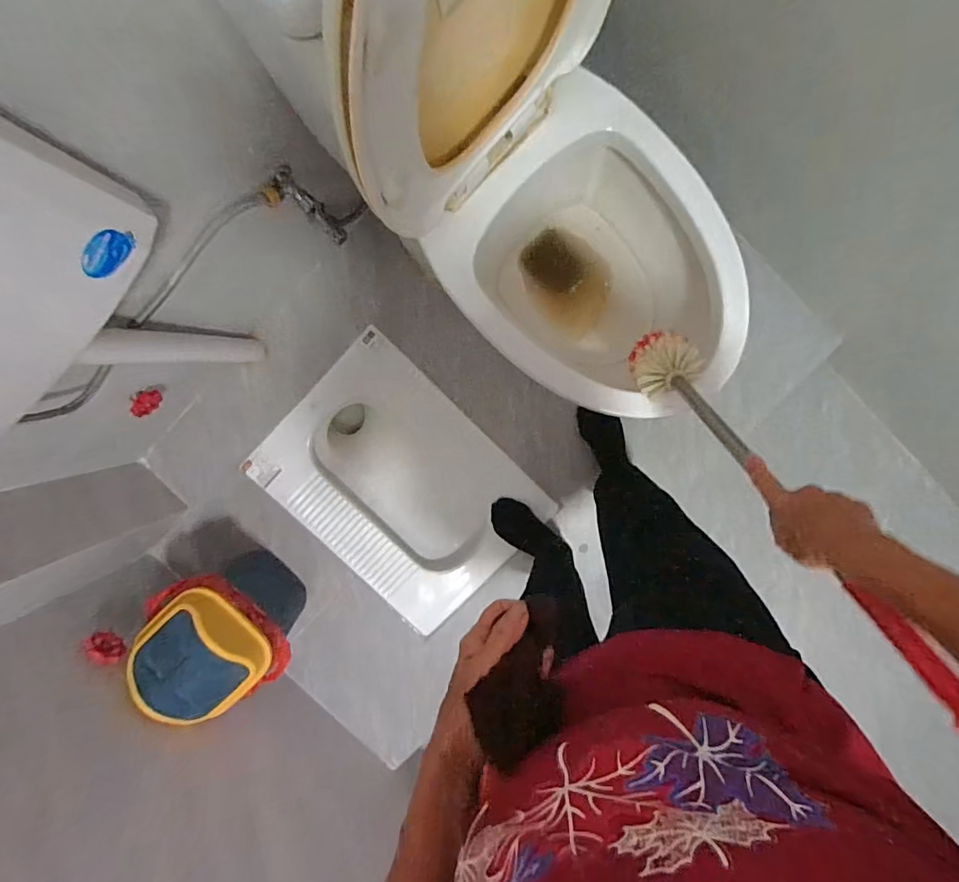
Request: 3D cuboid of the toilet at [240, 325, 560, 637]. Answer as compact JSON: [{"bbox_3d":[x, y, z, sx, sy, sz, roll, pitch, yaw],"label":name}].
[{"bbox_3d":[-0.181,0.098,1.235,0.580,0.132,0.440,44,94,-4],"label":"toilet"}]

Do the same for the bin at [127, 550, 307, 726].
[{"bbox_3d":[-0.488,0.360,1.039,0.255,0.329,0.230,44,94,-4],"label":"bin"}]

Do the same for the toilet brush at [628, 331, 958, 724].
[{"bbox_3d":[0.286,0.023,0.541,0.085,0.519,0.062,-12,127,1],"label":"toilet brush"}]

